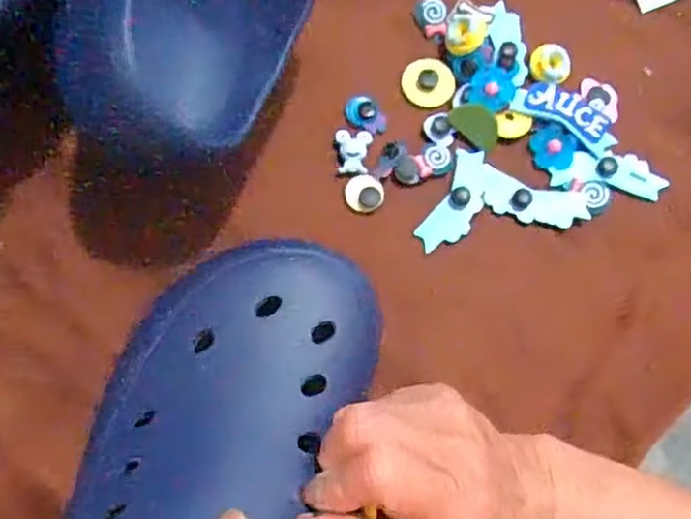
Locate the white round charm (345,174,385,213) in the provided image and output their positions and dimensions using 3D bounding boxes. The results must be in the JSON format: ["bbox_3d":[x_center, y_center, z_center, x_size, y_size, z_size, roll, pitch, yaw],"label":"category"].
[{"bbox_3d":[0.010,-0.036,0.386,0.020,0.005,0.020,1,73,-2],"label":"white round charm"}]

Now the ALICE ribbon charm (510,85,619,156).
[{"bbox_3d":[0.122,-0.080,0.393,0.059,0.005,0.022,30,91,5],"label":"ALICE ribbon charm"}]

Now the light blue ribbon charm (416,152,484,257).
[{"bbox_3d":[0.061,-0.032,0.383,0.024,0.009,0.062,27,74,6],"label":"light blue ribbon charm"}]

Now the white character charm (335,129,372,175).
[{"bbox_3d":[0.005,-0.059,0.391,0.019,0.004,0.025,-1,73,-3],"label":"white character charm"}]

